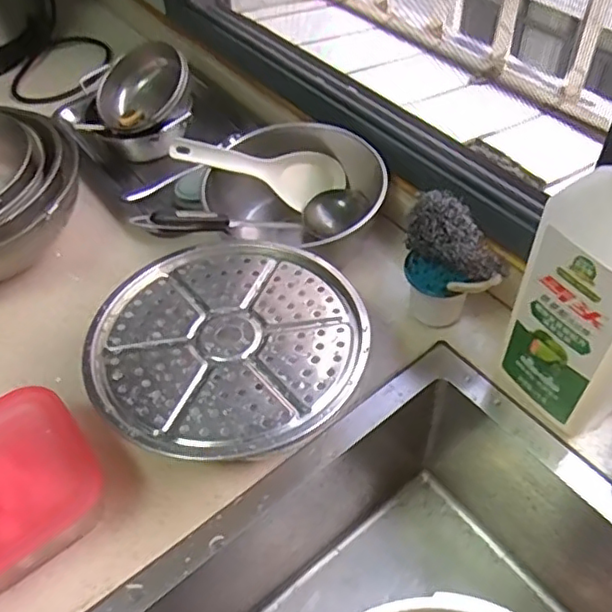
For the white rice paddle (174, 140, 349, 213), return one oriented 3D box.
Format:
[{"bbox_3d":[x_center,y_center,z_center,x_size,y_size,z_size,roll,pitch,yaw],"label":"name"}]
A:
[{"bbox_3d":[-0.049,-0.146,0.659,0.185,0.059,0.034,9,50,-18],"label":"white rice paddle"}]

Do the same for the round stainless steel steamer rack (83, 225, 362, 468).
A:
[{"bbox_3d":[-0.061,0.020,0.475,0.198,0.025,0.216,-2,53,2],"label":"round stainless steel steamer rack"}]

